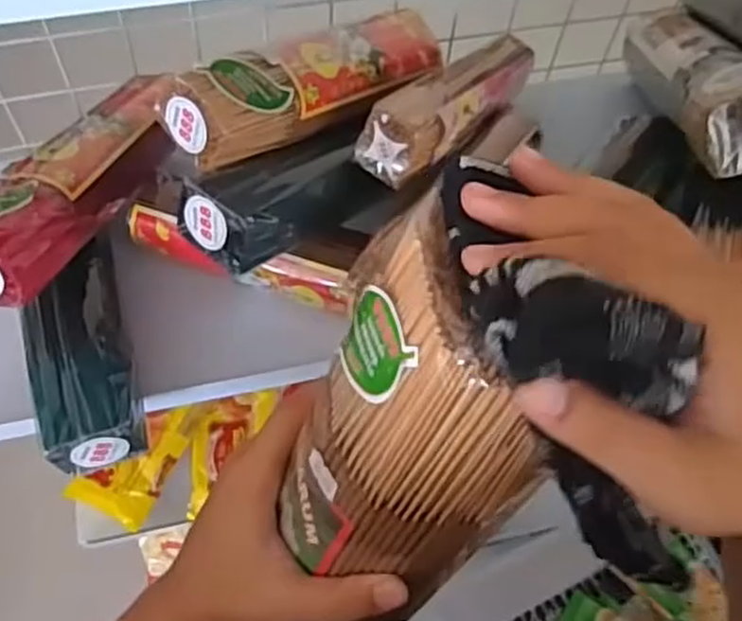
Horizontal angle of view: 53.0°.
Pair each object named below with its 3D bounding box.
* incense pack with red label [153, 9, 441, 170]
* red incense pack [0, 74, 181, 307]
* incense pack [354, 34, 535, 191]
[{"bbox_3d":[-0.033,-0.184,0.592,0.070,0.056,0.272,40,49,17],"label":"incense pack with red label"},{"bbox_3d":[-0.226,-0.111,0.587,0.065,0.057,0.276,18,46,7],"label":"red incense pack"},{"bbox_3d":[0.079,-0.186,0.653,0.057,0.047,0.312,30,41,13],"label":"incense pack"}]

